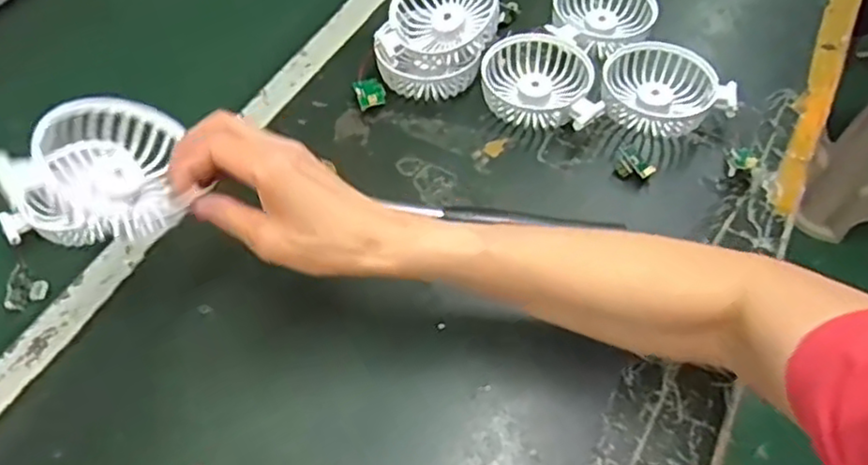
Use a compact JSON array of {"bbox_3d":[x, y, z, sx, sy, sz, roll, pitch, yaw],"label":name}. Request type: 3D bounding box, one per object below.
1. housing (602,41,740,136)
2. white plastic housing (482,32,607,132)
[{"bbox_3d":[0.193,-0.120,0.573,0.096,0.031,0.088,1,55,5],"label":"housing"},{"bbox_3d":[0.086,-0.121,0.566,0.087,0.029,0.101,-7,54,-1],"label":"white plastic housing"}]

